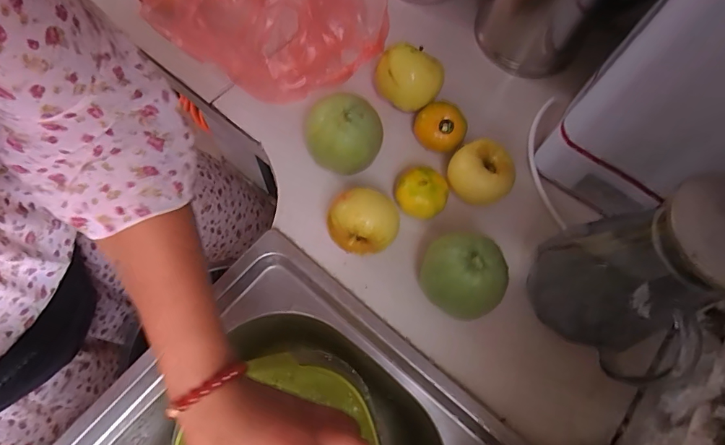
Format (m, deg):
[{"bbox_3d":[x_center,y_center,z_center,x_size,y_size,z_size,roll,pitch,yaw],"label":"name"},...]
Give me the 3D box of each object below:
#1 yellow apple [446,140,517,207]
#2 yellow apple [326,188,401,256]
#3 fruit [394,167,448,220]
[{"bbox_3d":[0.135,-0.052,0.471,0.072,0.062,0.062,39,71,13],"label":"yellow apple"},{"bbox_3d":[0.002,0.002,0.437,0.069,0.072,0.060,26,69,8],"label":"yellow apple"},{"bbox_3d":[0.067,-0.031,0.466,0.058,0.049,0.051,26,69,9],"label":"fruit"}]

